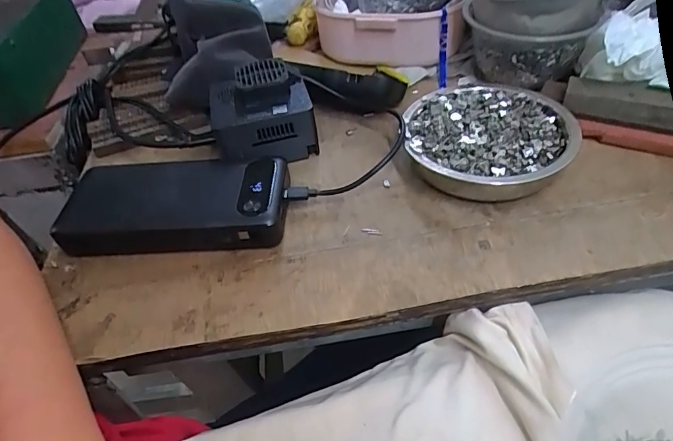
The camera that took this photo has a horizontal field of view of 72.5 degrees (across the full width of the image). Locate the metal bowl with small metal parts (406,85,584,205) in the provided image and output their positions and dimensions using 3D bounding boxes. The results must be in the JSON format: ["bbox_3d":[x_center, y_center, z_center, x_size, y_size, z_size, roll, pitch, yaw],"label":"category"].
[{"bbox_3d":[0.112,-0.060,0.340,0.117,0.028,0.110,-4,46,4],"label":"metal bowl with small metal parts"}]

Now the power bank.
[{"bbox_3d":[-0.114,-0.013,0.328,0.155,0.026,0.072,-3,46,5],"label":"power bank"}]

